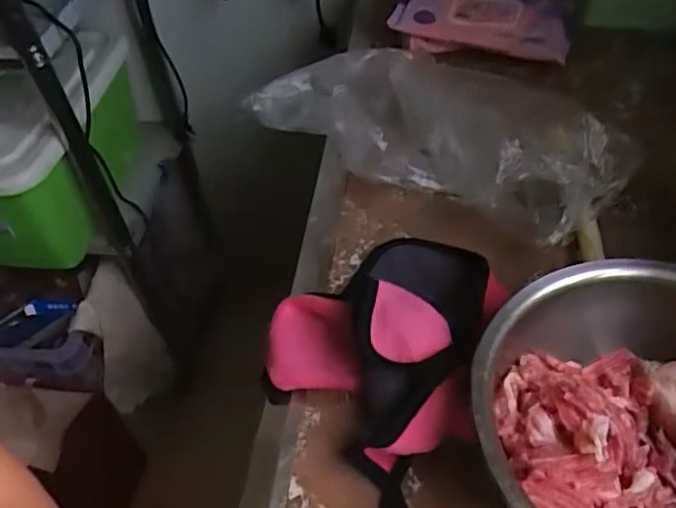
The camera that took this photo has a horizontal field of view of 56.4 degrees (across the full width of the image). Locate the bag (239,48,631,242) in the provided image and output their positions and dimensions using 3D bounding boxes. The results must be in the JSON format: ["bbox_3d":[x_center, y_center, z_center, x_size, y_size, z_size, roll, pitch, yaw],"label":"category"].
[{"bbox_3d":[0.101,-0.119,0.613,0.325,0.083,0.159,23,53,22],"label":"bag"}]

